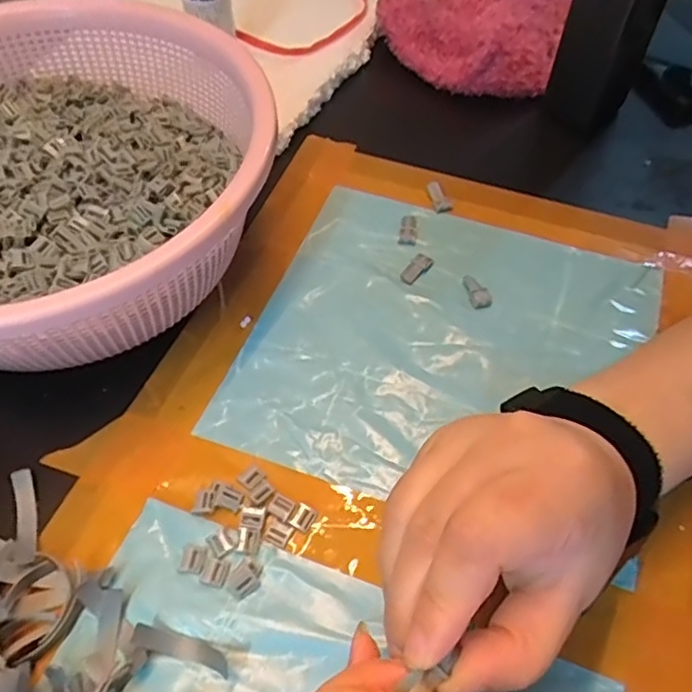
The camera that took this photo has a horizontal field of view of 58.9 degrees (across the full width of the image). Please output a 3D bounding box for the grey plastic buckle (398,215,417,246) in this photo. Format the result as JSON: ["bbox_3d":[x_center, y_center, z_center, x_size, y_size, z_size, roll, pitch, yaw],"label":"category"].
[{"bbox_3d":[0.044,-0.082,0.433,0.012,0.004,0.027,5,56,3],"label":"grey plastic buckle"}]

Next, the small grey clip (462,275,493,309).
[{"bbox_3d":[0.086,-0.036,0.402,0.014,0.005,0.025,-12,57,-9],"label":"small grey clip"}]

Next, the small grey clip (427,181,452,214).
[{"bbox_3d":[0.068,-0.110,0.453,0.011,0.007,0.029,-14,57,-10],"label":"small grey clip"}]

